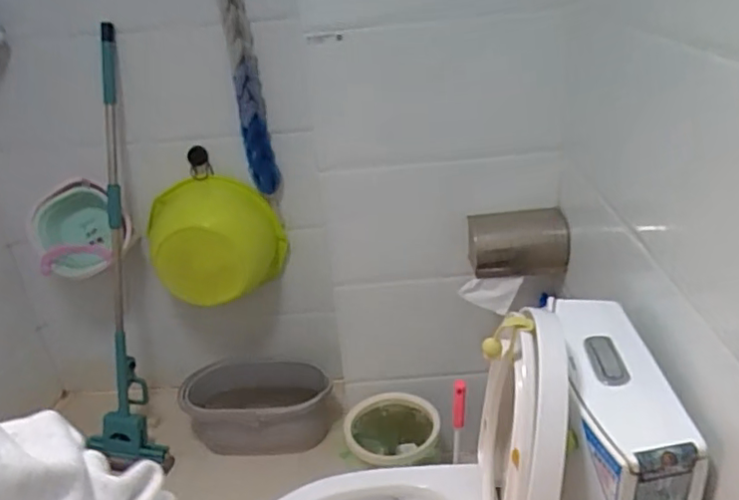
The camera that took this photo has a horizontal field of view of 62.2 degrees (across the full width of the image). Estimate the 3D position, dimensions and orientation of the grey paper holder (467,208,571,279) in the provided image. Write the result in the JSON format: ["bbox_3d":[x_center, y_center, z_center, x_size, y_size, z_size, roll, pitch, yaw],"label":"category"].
[{"bbox_3d":[0.337,-0.017,1.398,0.221,0.120,0.102,-4,26,4],"label":"grey paper holder"}]

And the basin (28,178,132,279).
[{"bbox_3d":[-0.848,-0.053,1.765,0.298,0.255,0.086,-29,-3,12],"label":"basin"}]

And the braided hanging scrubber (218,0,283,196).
[{"bbox_3d":[-0.317,-0.463,1.585,0.079,0.652,0.086,-10,27,-9],"label":"braided hanging scrubber"}]

